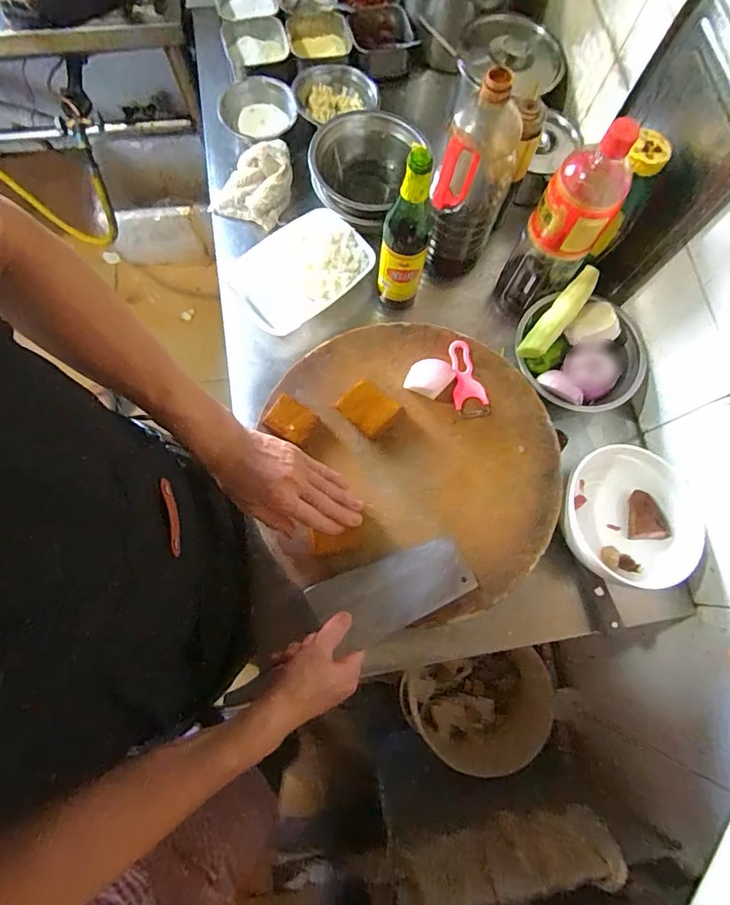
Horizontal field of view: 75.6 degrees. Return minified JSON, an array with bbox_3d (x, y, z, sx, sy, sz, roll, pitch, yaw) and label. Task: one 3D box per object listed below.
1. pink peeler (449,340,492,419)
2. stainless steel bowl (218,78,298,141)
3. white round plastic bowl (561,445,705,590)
[{"bbox_3d":[0.129,-0.094,0.605,0.042,0.014,0.101,-14,76,-5],"label":"pink peeler"},{"bbox_3d":[-0.184,-0.578,0.789,0.113,0.044,0.115,0,75,-2],"label":"stainless steel bowl"},{"bbox_3d":[0.344,0.085,0.627,0.195,0.063,0.182,0,75,-2],"label":"white round plastic bowl"}]

